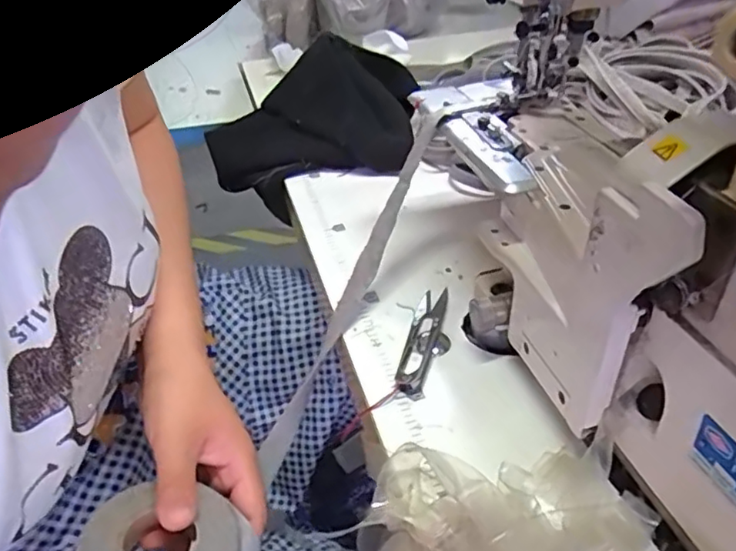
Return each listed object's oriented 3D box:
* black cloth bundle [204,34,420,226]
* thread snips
[{"bbox_3d":[-0.045,-0.152,0.652,0.239,0.083,0.194,-38,67,-1],"label":"black cloth bundle"},{"bbox_3d":[0.042,0.044,0.423,0.027,0.010,0.103,8,38,12],"label":"thread snips"}]

